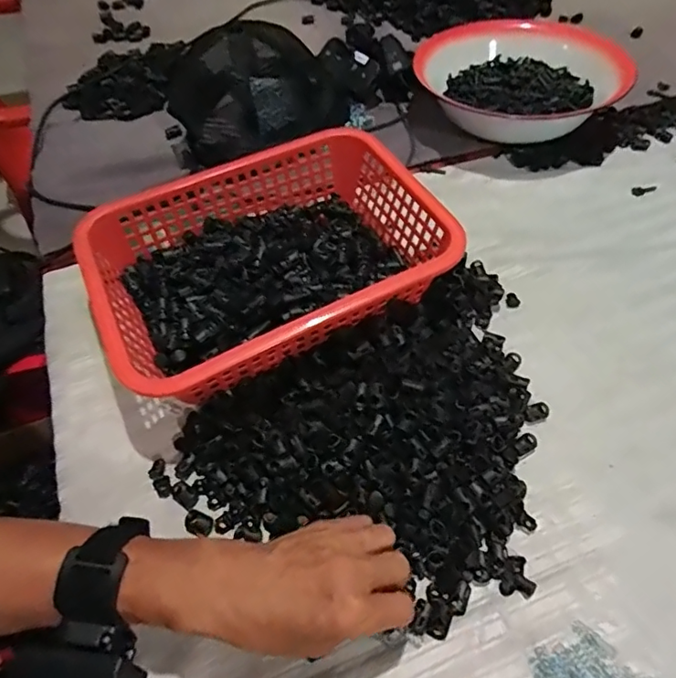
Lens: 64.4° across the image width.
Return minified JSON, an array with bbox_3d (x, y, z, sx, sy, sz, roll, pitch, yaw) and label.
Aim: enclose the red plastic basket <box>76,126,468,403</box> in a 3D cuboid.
[{"bbox_3d":[-0.063,-0.073,0.496,0.303,0.071,0.217,-25,58,-15],"label":"red plastic basket"}]

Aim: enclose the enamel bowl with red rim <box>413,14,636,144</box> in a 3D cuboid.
[{"bbox_3d":[0.222,-0.338,0.697,0.227,0.084,0.209,-8,55,-4],"label":"enamel bowl with red rim"}]

